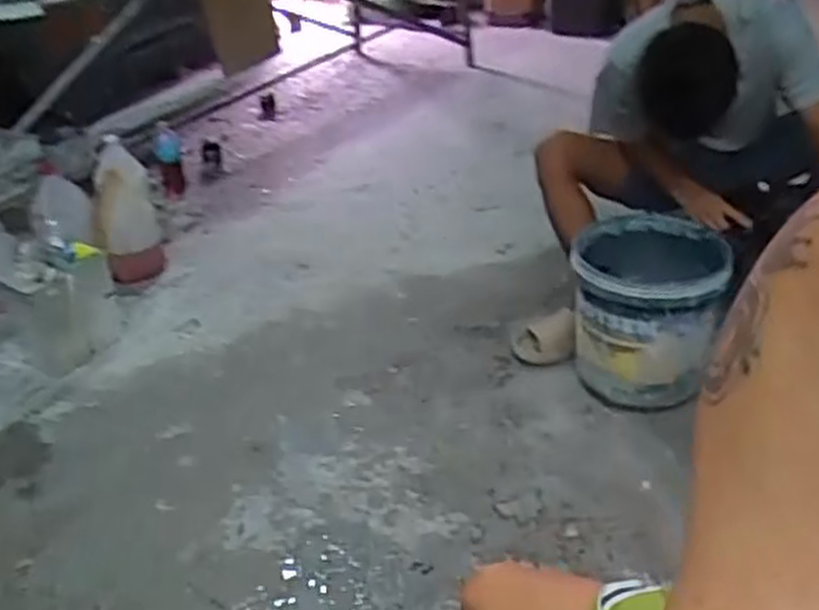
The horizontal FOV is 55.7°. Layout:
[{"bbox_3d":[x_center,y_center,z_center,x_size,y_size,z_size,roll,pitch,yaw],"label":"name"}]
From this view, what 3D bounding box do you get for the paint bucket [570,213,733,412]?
[{"bbox_3d":[0.498,0.023,1.651,0.300,0.320,0.306,5,32,15],"label":"paint bucket"}]

